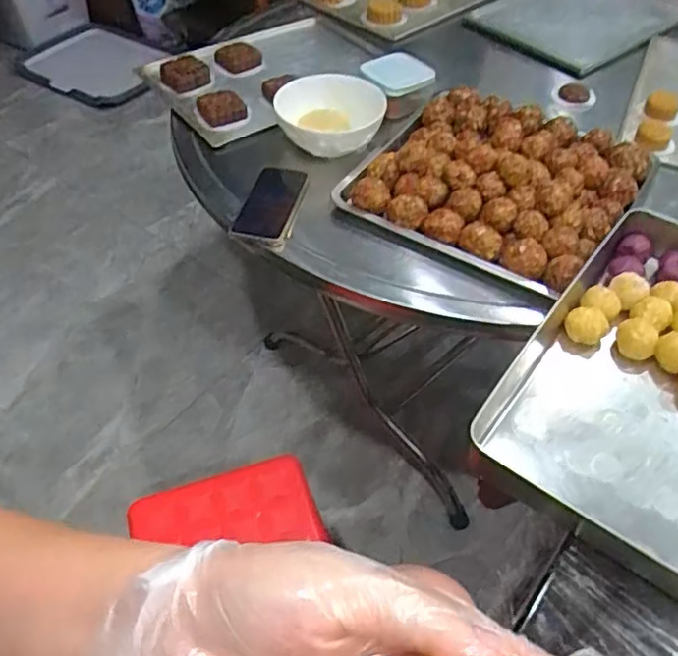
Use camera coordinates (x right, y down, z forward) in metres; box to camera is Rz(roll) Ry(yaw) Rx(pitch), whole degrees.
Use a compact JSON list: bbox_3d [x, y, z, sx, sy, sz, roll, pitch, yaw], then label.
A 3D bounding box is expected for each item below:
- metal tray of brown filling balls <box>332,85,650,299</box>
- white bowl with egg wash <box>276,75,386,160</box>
[{"bbox_3d":[0.239,-0.241,0.914,0.364,0.074,0.354,27,54,20],"label":"metal tray of brown filling balls"},{"bbox_3d":[-0.009,-0.348,0.996,0.162,0.060,0.156,1,49,-1],"label":"white bowl with egg wash"}]

